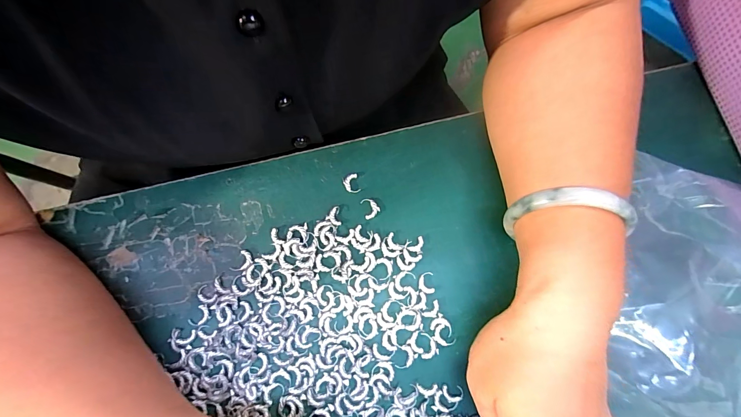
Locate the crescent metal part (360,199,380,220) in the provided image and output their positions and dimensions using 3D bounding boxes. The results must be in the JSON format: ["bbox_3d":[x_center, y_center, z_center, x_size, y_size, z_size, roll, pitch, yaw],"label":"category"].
[{"bbox_3d":[0.000,-0.001,0.250,0.012,0.004,0.015,-18,79,-5],"label":"crescent metal part"}]

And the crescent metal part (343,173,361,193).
[{"bbox_3d":[-0.014,-0.018,0.253,0.011,0.004,0.014,-13,79,-4],"label":"crescent metal part"}]

